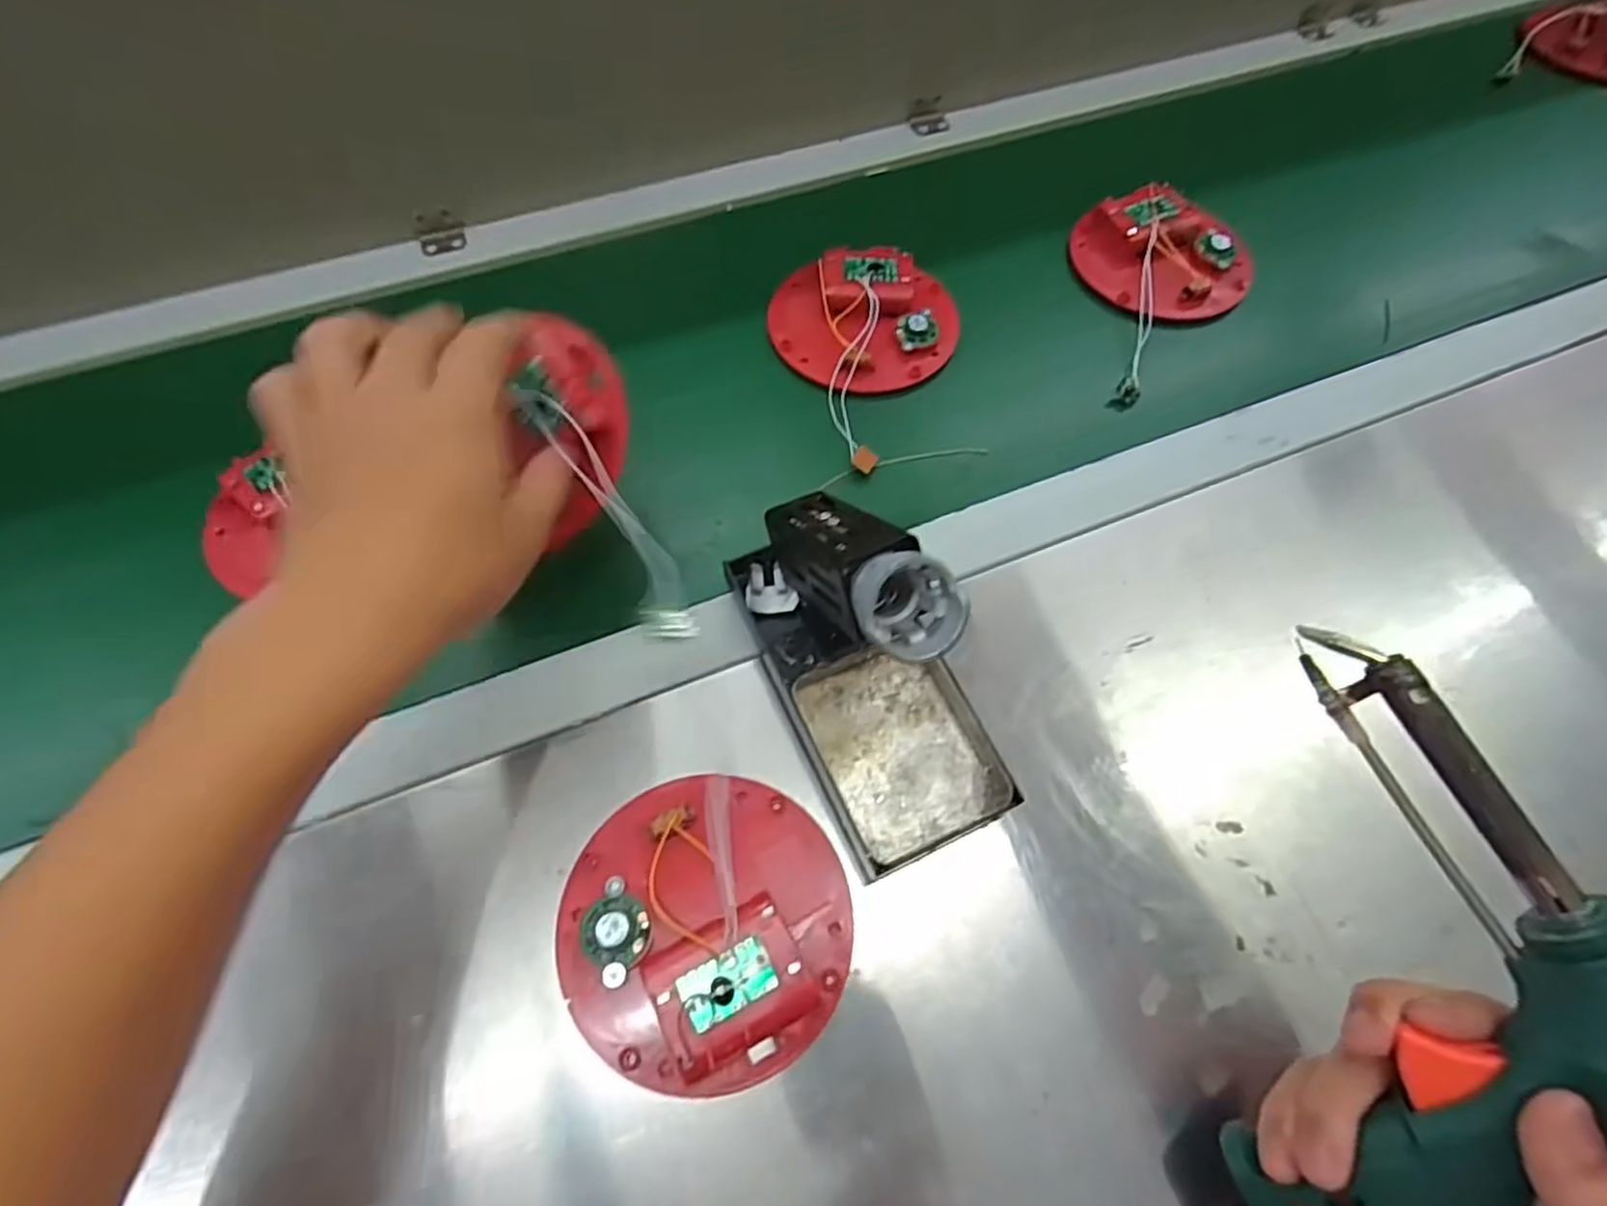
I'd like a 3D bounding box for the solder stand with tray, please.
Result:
[{"bbox_3d":[0.029,0.013,0.317,0.074,0.120,0.165,-21,65,-13],"label":"solder stand with tray"}]

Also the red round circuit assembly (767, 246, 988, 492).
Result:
[{"bbox_3d":[0.041,-0.156,0.474,0.121,0.033,0.173,1,62,-2],"label":"red round circuit assembly"}]

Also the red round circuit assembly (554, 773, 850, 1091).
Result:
[{"bbox_3d":[-0.041,0.132,0.312,0.118,0.022,0.117,1,62,-2],"label":"red round circuit assembly"}]

